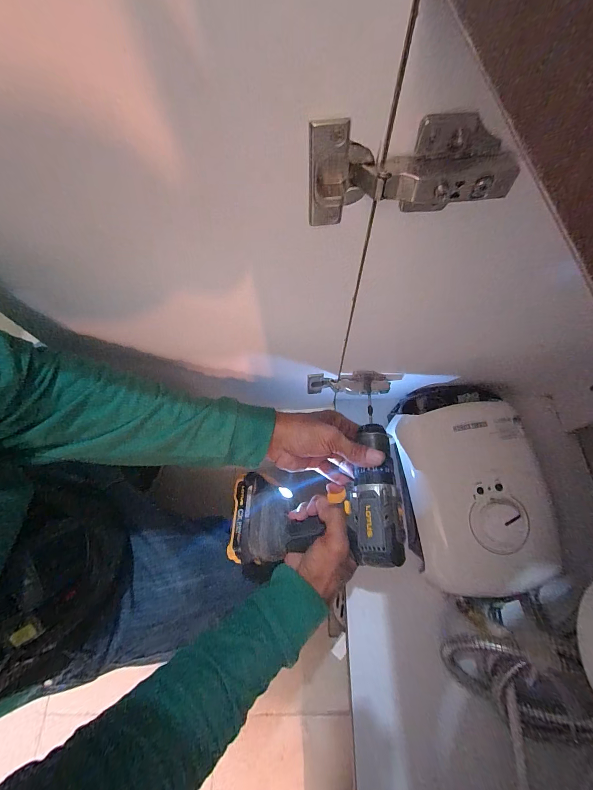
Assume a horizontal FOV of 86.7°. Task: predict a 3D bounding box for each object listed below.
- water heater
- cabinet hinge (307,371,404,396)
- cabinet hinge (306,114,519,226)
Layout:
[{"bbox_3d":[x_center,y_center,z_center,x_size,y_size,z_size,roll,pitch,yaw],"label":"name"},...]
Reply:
[{"bbox_3d":[0.227,0.126,0.417,0.160,0.085,0.240,-9,67,-2],"label":"water heater"},{"bbox_3d":[0.085,-0.014,0.464,0.135,0.051,0.027,-2,67,0],"label":"cabinet hinge"},{"bbox_3d":[0.066,-0.130,0.191,0.116,0.055,0.026,0,67,1],"label":"cabinet hinge"}]

